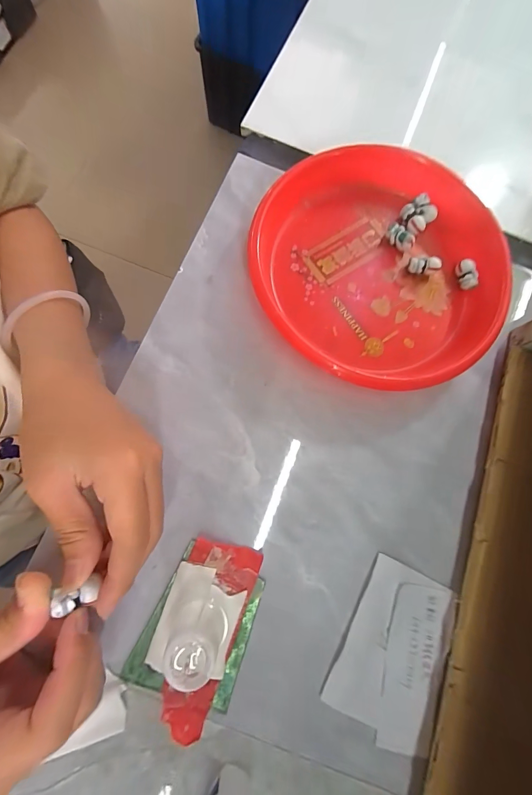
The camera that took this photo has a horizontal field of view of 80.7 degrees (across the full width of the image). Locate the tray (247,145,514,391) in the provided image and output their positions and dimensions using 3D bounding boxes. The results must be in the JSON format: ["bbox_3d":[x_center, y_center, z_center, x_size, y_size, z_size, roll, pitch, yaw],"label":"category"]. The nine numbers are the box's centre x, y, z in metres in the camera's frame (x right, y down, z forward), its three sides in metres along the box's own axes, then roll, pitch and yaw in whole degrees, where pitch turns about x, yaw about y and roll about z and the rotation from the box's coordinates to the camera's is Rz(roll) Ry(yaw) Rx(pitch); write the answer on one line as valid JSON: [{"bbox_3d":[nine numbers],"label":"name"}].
[{"bbox_3d":[0.094,-0.106,0.243,0.205,0.035,0.189,1,78,-5],"label":"tray"}]

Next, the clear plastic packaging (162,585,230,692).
[{"bbox_3d":[-0.040,0.136,0.181,0.032,0.039,0.033,1,78,-5],"label":"clear plastic packaging"}]

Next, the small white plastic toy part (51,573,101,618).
[{"bbox_3d":[-0.095,0.100,0.157,0.017,0.013,0.013,-14,79,-3],"label":"small white plastic toy part"}]

